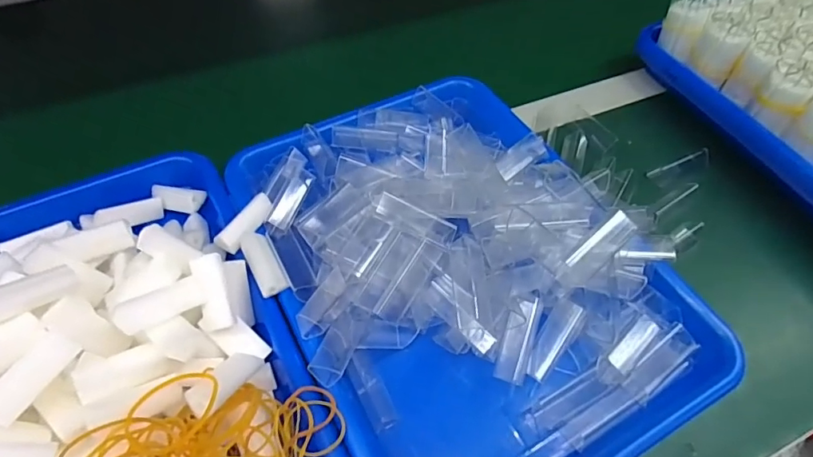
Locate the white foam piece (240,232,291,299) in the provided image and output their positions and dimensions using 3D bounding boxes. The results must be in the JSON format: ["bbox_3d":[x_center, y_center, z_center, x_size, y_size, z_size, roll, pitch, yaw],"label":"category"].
[{"bbox_3d":[-0.096,0.025,0.329,0.018,0.014,0.048,-30,63,-7],"label":"white foam piece"}]

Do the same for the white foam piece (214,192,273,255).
[{"bbox_3d":[-0.113,-0.005,0.342,0.014,0.012,0.047,27,58,17],"label":"white foam piece"}]

